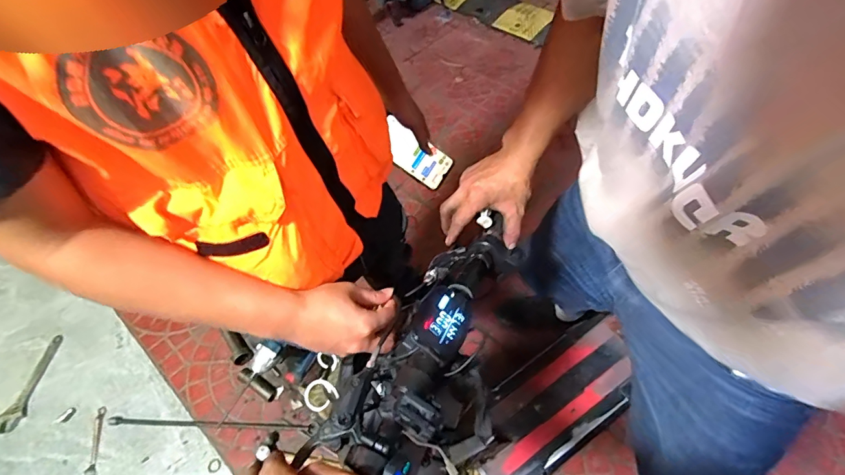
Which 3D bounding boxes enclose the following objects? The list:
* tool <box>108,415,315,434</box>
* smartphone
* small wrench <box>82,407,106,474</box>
[{"bbox_3d":[-0.591,0.517,1.193,0.587,0.013,0.022,-2,61,8],"label":"tool"},{"bbox_3d":[-0.016,-0.155,0.811,0.144,0.012,0.069,31,101,-18],"label":"smartphone"},{"bbox_3d":[-0.910,0.570,1.200,0.031,0.008,0.184,-14,60,1],"label":"small wrench"}]

